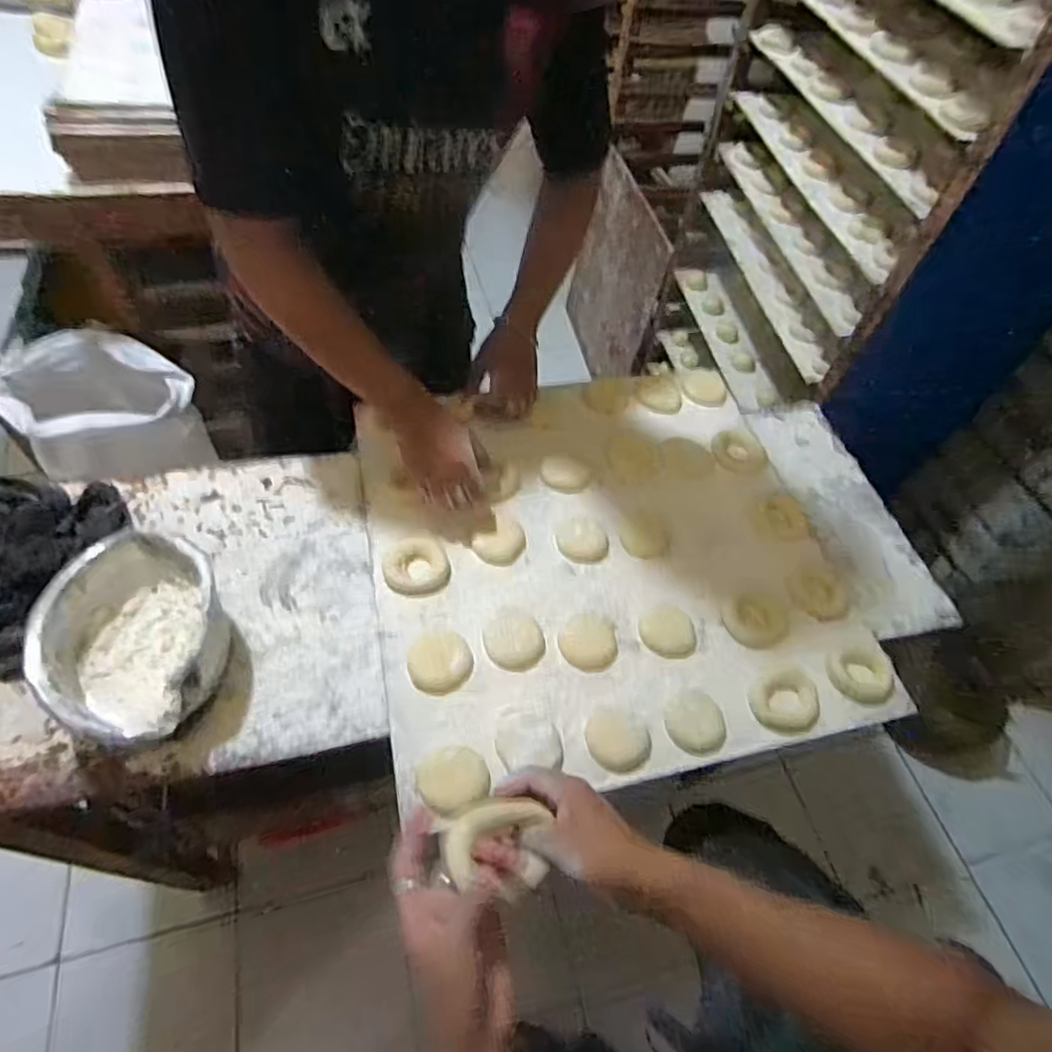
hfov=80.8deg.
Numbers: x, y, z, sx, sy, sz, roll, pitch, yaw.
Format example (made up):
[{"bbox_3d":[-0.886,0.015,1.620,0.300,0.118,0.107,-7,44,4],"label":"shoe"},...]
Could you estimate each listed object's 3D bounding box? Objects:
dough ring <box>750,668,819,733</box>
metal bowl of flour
[{"bbox_3d":[0.287,0.191,0.681,0.077,0.020,0.068,-24,61,-20],"label":"dough ring"},{"bbox_3d":[-0.382,0.116,0.613,0.156,0.104,0.185,12,55,3],"label":"metal bowl of flour"}]

